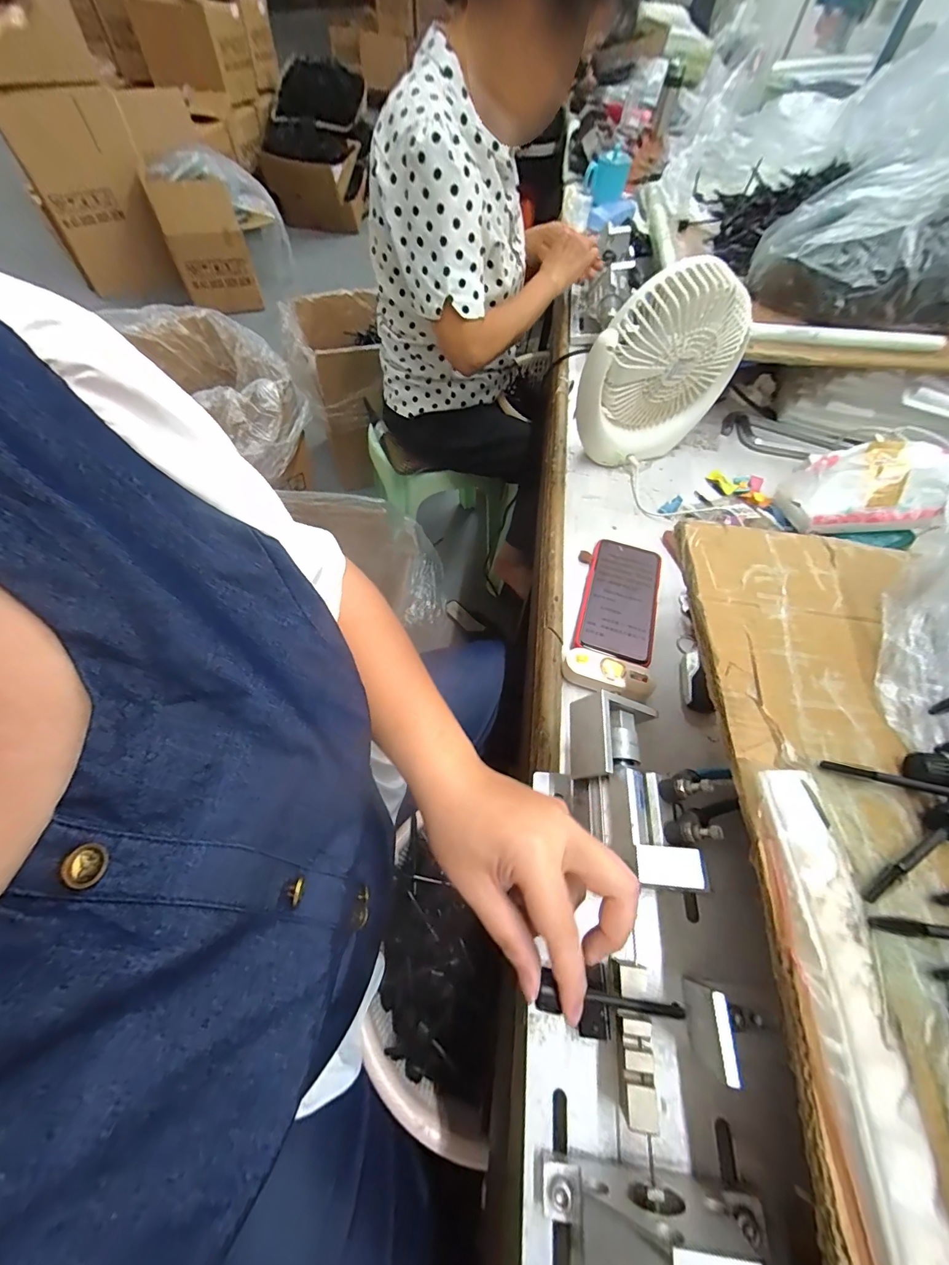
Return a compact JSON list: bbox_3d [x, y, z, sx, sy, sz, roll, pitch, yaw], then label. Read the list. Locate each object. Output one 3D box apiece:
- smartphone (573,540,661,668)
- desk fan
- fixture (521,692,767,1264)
[{"bbox_3d":[0.161,-0.038,0.473,0.078,0.014,0.162,16,60,6],"label":"smartphone"},{"bbox_3d":[0.222,-0.312,0.525,0.180,0.213,0.068,-21,63,-14],"label":"desk fan"},{"bbox_3d":[0.096,0.226,0.245,0.115,0.095,0.381,8,62,2],"label":"fixture"}]

